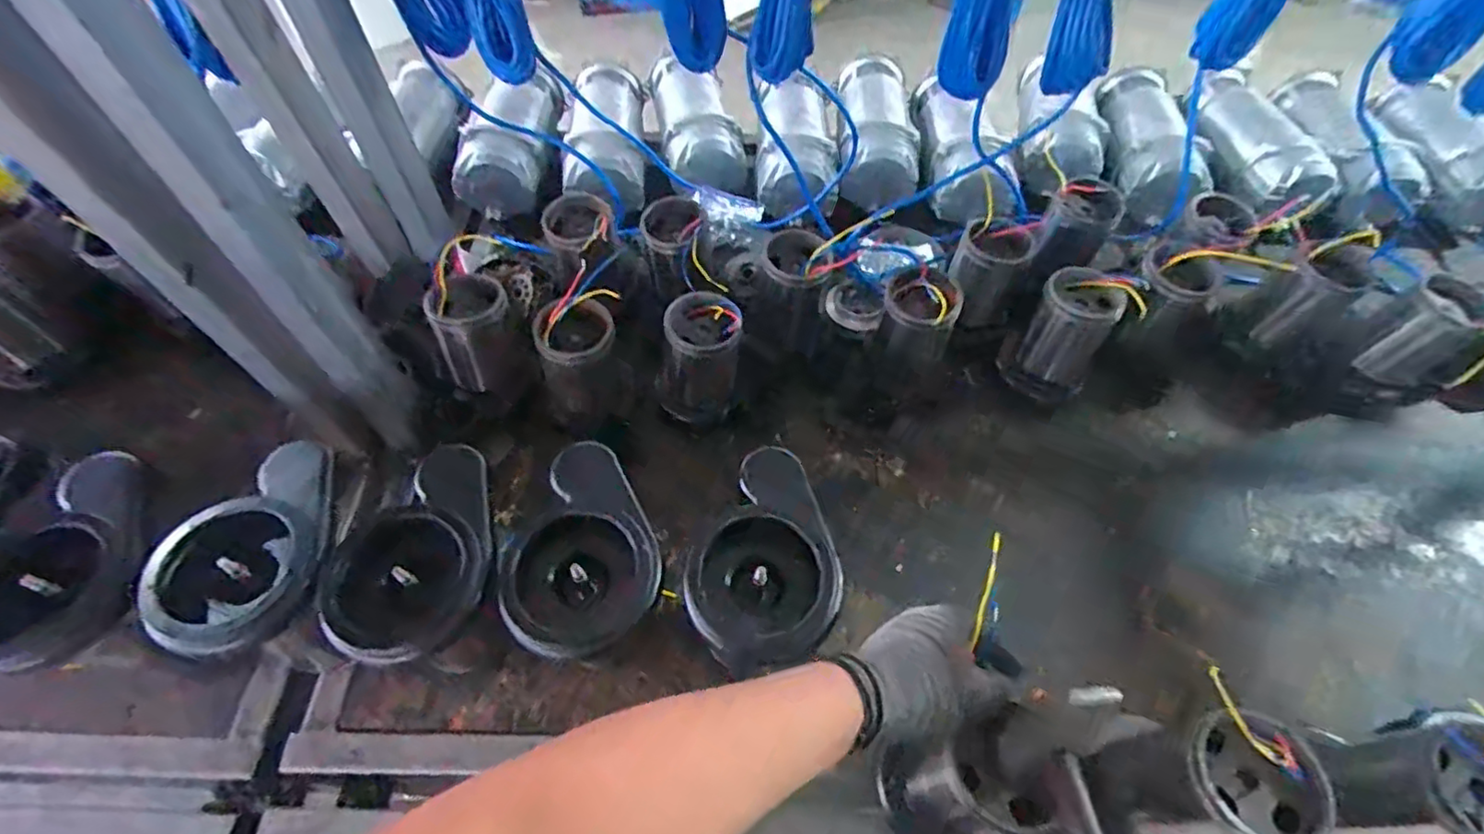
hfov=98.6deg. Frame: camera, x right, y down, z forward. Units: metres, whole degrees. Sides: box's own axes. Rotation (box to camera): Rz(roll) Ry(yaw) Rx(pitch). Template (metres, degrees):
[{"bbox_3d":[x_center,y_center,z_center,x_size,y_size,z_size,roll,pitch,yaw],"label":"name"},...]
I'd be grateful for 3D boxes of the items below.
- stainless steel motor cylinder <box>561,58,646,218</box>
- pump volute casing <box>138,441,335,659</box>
[{"bbox_3d":[-0.216,-0.485,1.056,0.121,0.113,0.322,-1,57,-1],"label":"stainless steel motor cylinder"},{"bbox_3d":[-0.420,0.117,0.560,0.110,0.048,0.184,24,60,15],"label":"pump volute casing"}]

